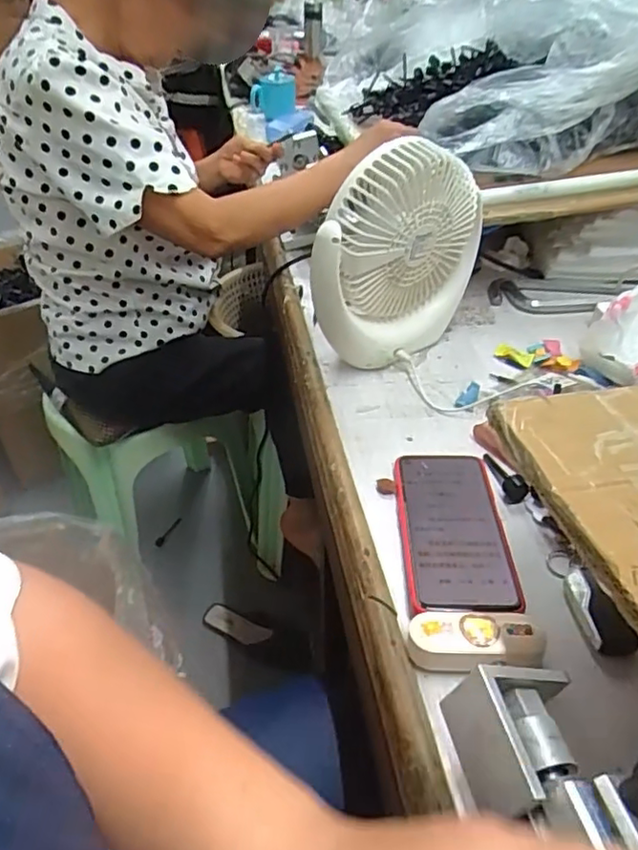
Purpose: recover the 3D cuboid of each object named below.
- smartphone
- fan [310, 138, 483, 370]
[{"bbox_3d":[0.102,0.078,0.469,0.076,0.012,0.159,0,39,1],"label":"smartphone"},{"bbox_3d":[0.078,-0.171,0.609,0.185,0.213,0.075,-20,43,-22],"label":"fan"}]

